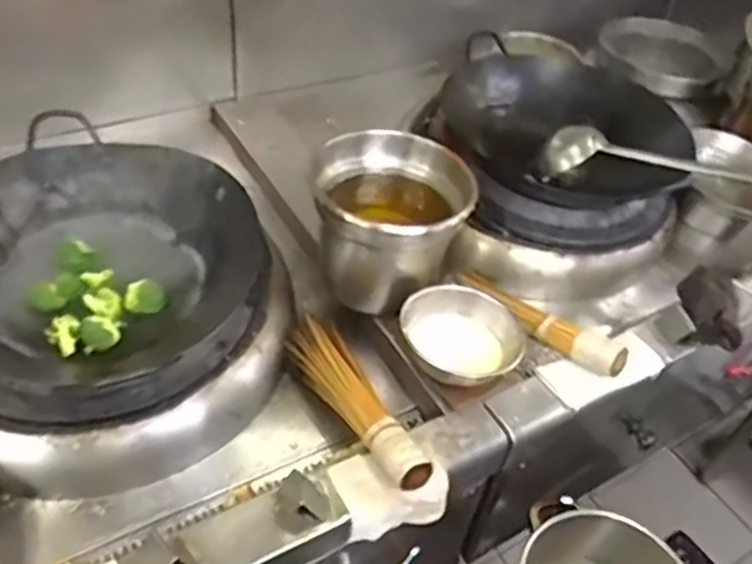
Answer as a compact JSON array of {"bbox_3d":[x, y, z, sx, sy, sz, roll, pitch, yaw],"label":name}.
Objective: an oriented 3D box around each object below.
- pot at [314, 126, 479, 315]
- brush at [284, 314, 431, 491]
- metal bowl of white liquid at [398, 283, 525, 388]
[{"bbox_3d":[0.026,-0.092,1.015,0.217,0.192,0.178,2,43,-5],"label":"pot"},{"bbox_3d":[-0.021,0.150,0.897,0.062,0.059,0.281,-22,50,-28],"label":"brush"},{"bbox_3d":[0.114,0.078,0.973,0.166,0.063,0.148,-18,70,-35],"label":"metal bowl of white liquid"}]

